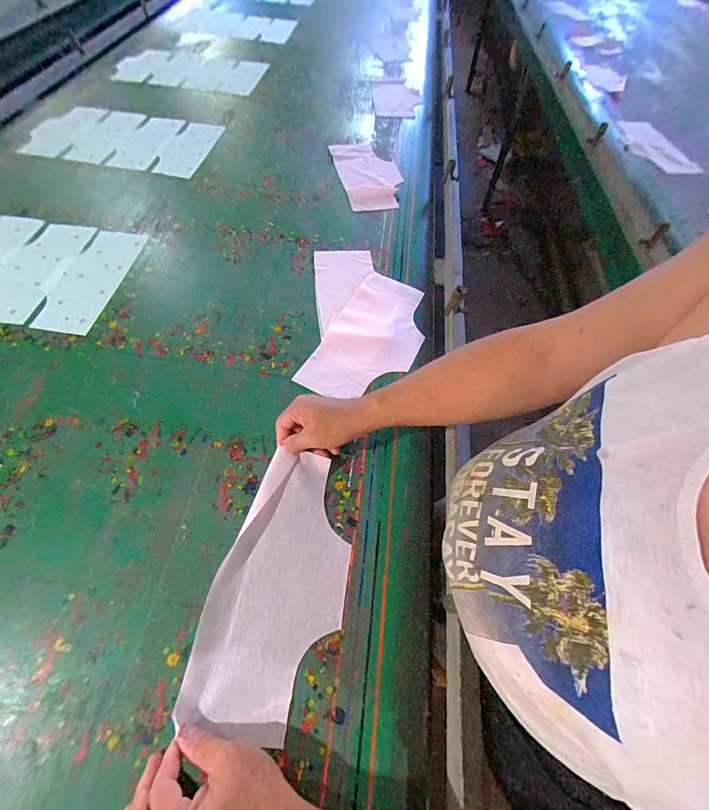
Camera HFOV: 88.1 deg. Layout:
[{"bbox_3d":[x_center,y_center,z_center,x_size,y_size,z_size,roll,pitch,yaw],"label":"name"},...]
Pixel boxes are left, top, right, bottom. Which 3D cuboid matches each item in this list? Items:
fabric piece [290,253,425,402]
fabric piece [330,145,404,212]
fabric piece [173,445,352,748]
[{"bbox_3d":[0.019,-0.173,0.704,0.211,0.011,0.355,5,59,-1],"label":"fabric piece"},{"bbox_3d":[0.038,-0.612,0.967,0.152,0.018,0.299,-10,60,-10],"label":"fabric piece"},{"bbox_3d":[-0.088,0.213,0.457,0.153,0.024,0.303,13,63,4],"label":"fabric piece"}]

